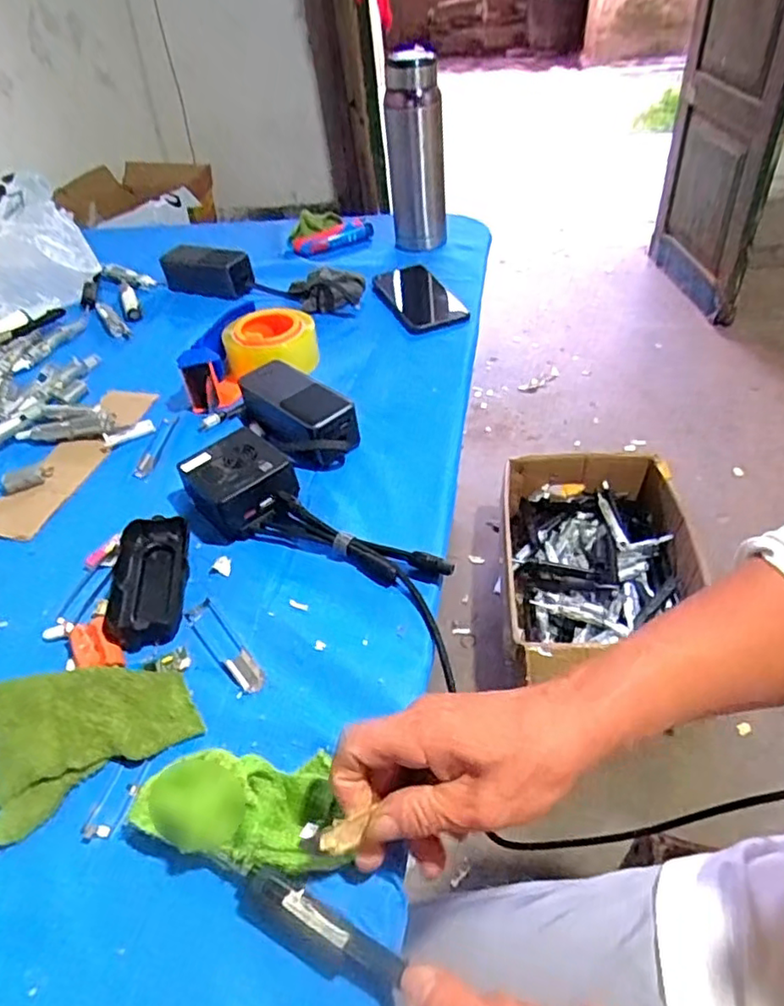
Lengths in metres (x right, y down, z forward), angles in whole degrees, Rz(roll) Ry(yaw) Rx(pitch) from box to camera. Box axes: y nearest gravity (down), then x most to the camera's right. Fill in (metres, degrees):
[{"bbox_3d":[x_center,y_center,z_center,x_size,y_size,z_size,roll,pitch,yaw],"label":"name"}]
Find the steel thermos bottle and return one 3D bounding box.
[{"bbox_3d":[0.034,-0.492,0.855,0.076,0.241,0.076,-5,45,2],"label":"steel thermos bottle"}]

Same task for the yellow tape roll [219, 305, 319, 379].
[{"bbox_3d":[-0.137,-0.180,0.690,0.101,0.046,0.099,-4,45,4],"label":"yellow tape roll"}]

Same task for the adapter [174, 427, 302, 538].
[{"bbox_3d":[-0.133,-0.018,0.525,0.080,0.049,0.079,-33,50,-24],"label":"adapter"}]

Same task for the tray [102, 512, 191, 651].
[{"bbox_3d":[-0.189,0.059,0.472,0.052,0.028,0.113,-8,45,-1],"label":"tray"}]

